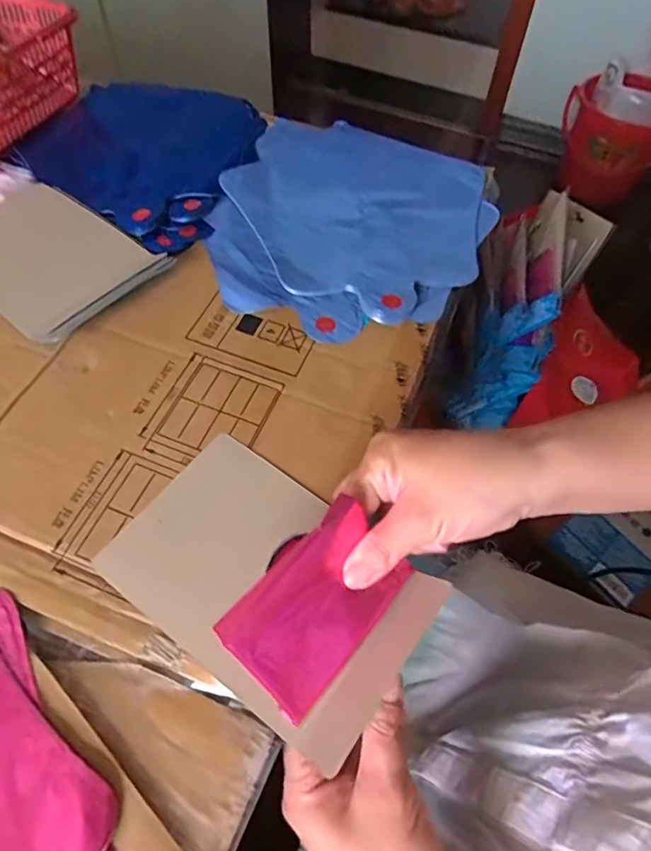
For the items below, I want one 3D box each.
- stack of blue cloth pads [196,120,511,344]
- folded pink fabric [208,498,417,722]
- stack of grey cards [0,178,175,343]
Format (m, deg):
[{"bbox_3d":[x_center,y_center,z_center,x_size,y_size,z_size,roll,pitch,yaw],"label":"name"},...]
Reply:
[{"bbox_3d":[0.019,-0.183,0.468,0.229,0.013,0.262,20,59,13],"label":"stack of blue cloth pads"},{"bbox_3d":[-0.002,0.092,0.276,0.093,0.072,0.010,-45,24,-24],"label":"folded pink fabric"},{"bbox_3d":[-0.227,-0.140,0.429,0.179,0.011,0.117,34,63,20],"label":"stack of grey cards"}]

